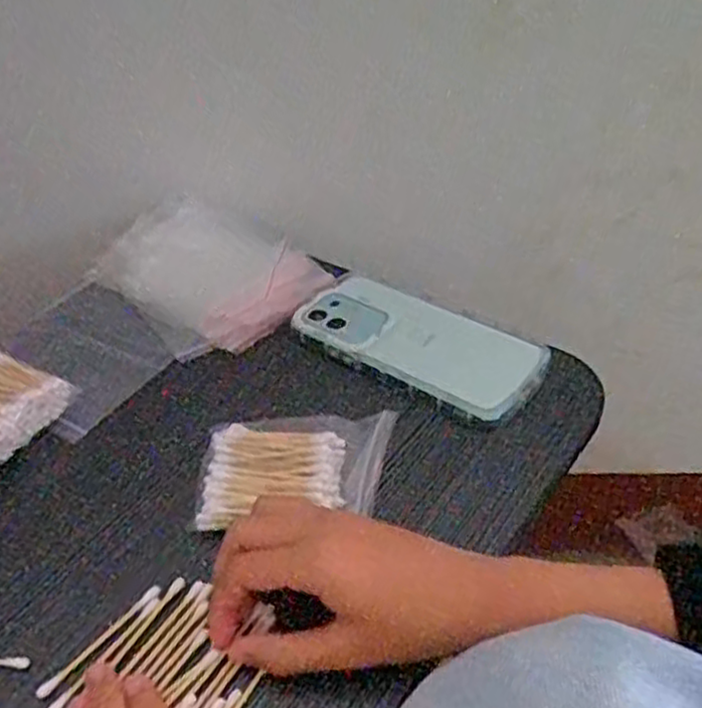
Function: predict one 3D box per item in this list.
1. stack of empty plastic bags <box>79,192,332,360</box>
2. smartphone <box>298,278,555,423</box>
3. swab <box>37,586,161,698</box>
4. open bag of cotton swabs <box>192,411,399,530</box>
[{"bbox_3d":[-0.110,-0.067,0.569,0.171,0.025,0.126,32,56,33],"label":"stack of empty plastic bags"},{"bbox_3d":[0.045,-0.012,0.494,0.162,0.007,0.073,25,52,29],"label":"smartphone"},{"bbox_3d":[-0.119,0.136,0.357,0.007,0.004,0.068,28,54,31],"label":"swab"},{"bbox_3d":[-0.031,0.064,0.417,0.106,0.014,0.069,-3,44,4],"label":"open bag of cotton swabs"}]

